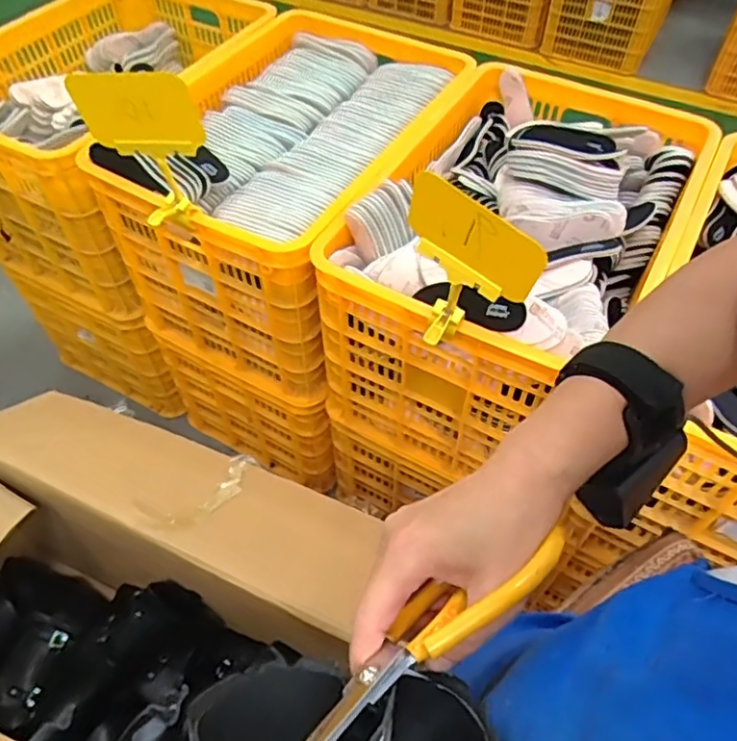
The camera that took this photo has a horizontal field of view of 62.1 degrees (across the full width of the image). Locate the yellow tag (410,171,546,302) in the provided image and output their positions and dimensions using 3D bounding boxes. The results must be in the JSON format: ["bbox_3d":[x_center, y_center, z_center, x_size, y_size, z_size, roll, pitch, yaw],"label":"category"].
[{"bbox_3d":[0.096,-0.118,0.579,0.138,0.114,0.009,36,69,8],"label":"yellow tag"}]

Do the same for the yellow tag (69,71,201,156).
[{"bbox_3d":[-0.267,-0.298,0.711,0.145,0.100,0.014,10,54,7],"label":"yellow tag"}]

